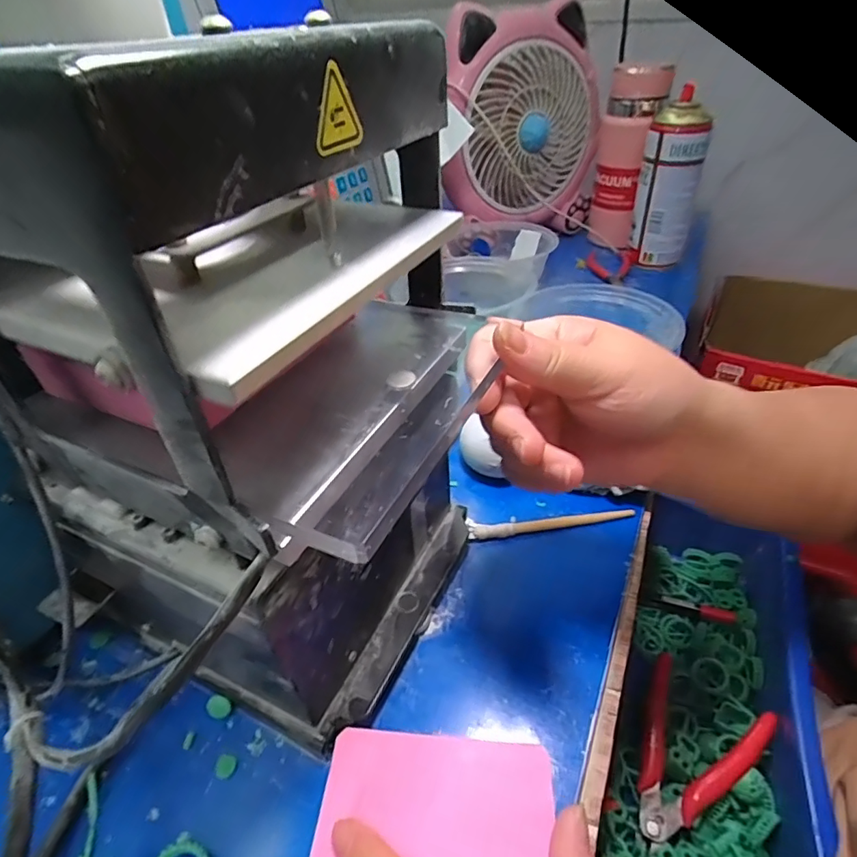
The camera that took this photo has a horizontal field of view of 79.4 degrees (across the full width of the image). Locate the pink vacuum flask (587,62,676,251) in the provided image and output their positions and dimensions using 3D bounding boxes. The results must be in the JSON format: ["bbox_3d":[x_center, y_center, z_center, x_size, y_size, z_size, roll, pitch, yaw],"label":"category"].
[{"bbox_3d":[0.250,-0.338,0.653,0.067,0.198,0.067,7,39,13],"label":"pink vacuum flask"}]

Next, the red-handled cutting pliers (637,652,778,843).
[{"bbox_3d":[0.169,0.214,0.338,0.073,0.026,0.102,27,47,32],"label":"red-handled cutting pliers"}]

